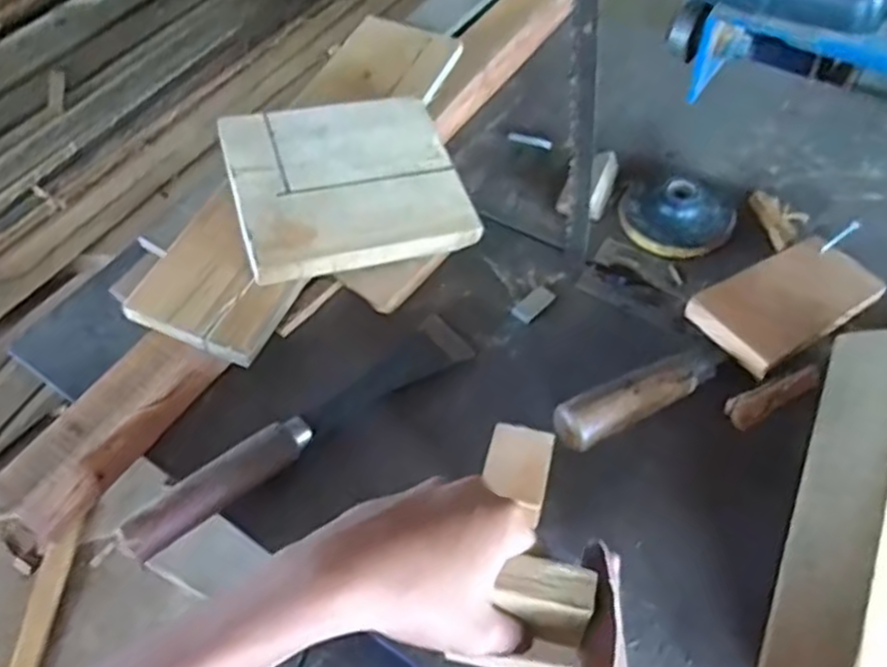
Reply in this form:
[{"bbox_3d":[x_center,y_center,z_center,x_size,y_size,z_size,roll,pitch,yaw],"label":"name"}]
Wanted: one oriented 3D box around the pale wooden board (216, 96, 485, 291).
[{"bbox_3d":[-0.074,-0.120,0.561,0.174,0.017,0.140,-12,71,-18],"label":"pale wooden board"}]

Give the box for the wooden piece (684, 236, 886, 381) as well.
[{"bbox_3d":[0.249,-0.023,0.515,0.131,0.020,0.071,-30,57,-16],"label":"wooden piece"}]

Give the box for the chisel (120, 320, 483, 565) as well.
[{"bbox_3d":[-0.090,0.063,0.480,0.257,0.035,0.039,-38,59,-20],"label":"chisel"}]

